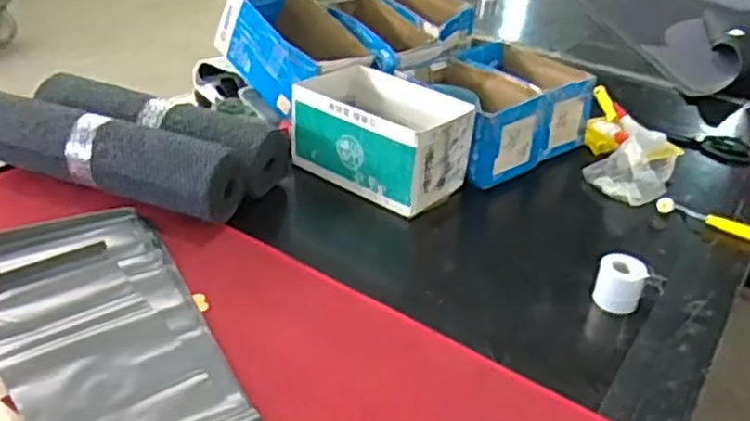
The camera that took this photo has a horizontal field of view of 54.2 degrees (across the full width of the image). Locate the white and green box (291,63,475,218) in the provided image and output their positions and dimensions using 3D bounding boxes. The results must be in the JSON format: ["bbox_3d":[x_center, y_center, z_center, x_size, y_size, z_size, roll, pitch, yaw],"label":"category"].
[{"bbox_3d":[0.014,-0.140,1.359,0.304,0.166,0.205,23,36,29],"label":"white and green box"}]

